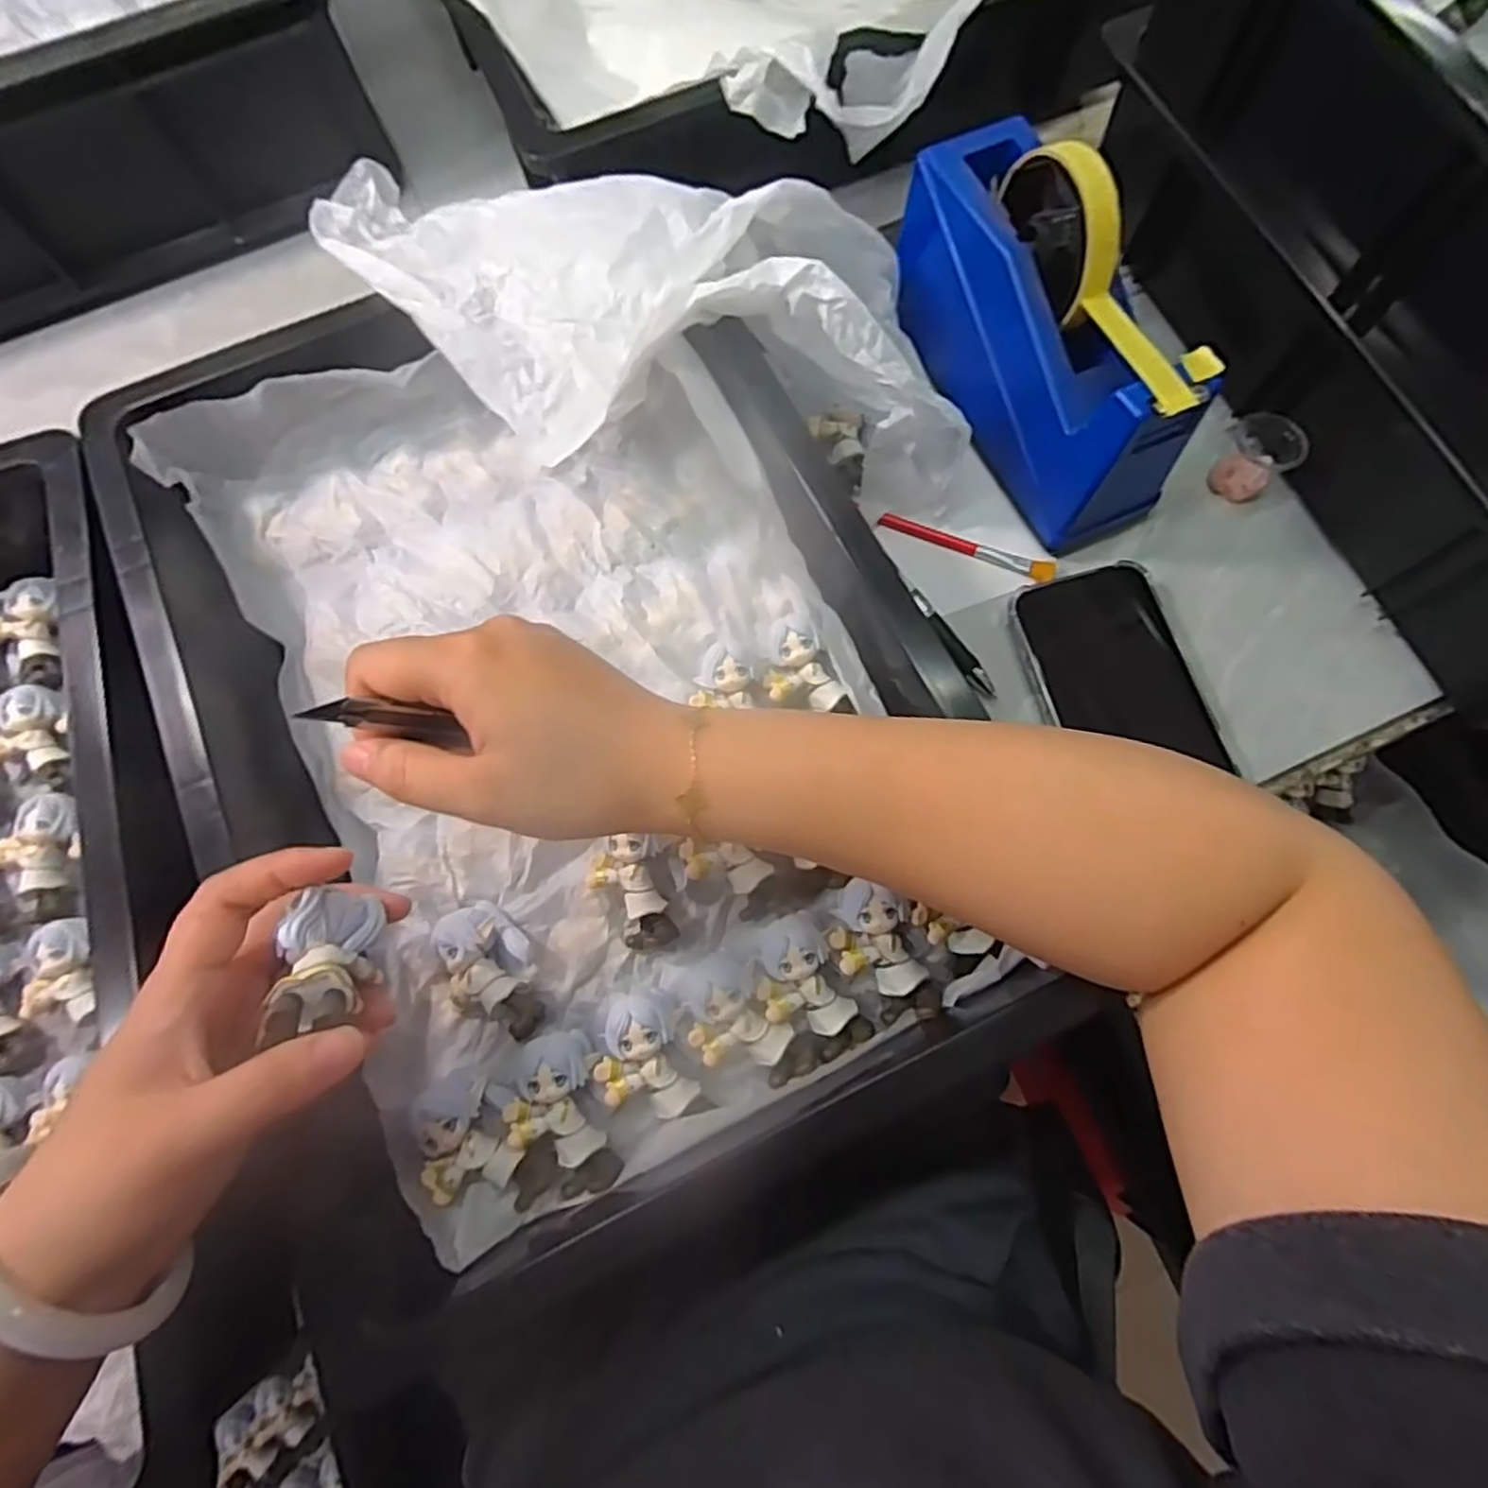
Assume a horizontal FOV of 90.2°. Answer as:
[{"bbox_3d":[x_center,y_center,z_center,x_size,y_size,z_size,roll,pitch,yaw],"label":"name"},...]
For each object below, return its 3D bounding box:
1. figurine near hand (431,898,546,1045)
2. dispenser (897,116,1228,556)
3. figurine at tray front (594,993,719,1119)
[{"bbox_3d":[-0.112,0.100,0.324,0.040,0.022,0.059,-18,74,-4],"label":"figurine near hand"},{"bbox_3d":[0.156,-0.220,0.397,0.073,0.118,0.202,-29,75,-7],"label":"dispenser"},{"bbox_3d":[-0.041,0.134,0.310,0.036,0.030,0.054,-24,75,-6],"label":"figurine at tray front"}]

